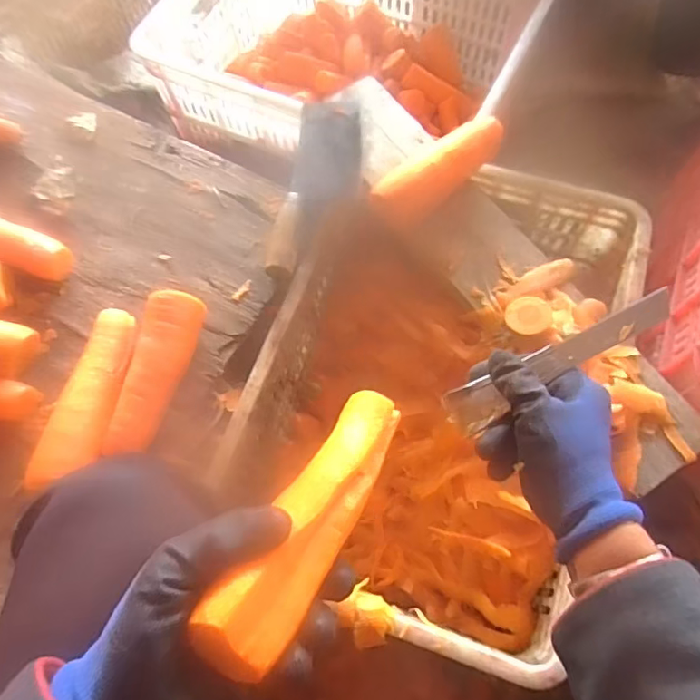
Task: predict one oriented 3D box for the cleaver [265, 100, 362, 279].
[{"bbox_3d":[-0.032,-0.188,0.609,0.078,0.027,0.243,6,68,5],"label":"cleaver"}]

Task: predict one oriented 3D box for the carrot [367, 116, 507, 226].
[{"bbox_3d":[0.099,-0.194,0.577,0.168,0.048,0.054,-38,71,-13],"label":"carrot"}]

